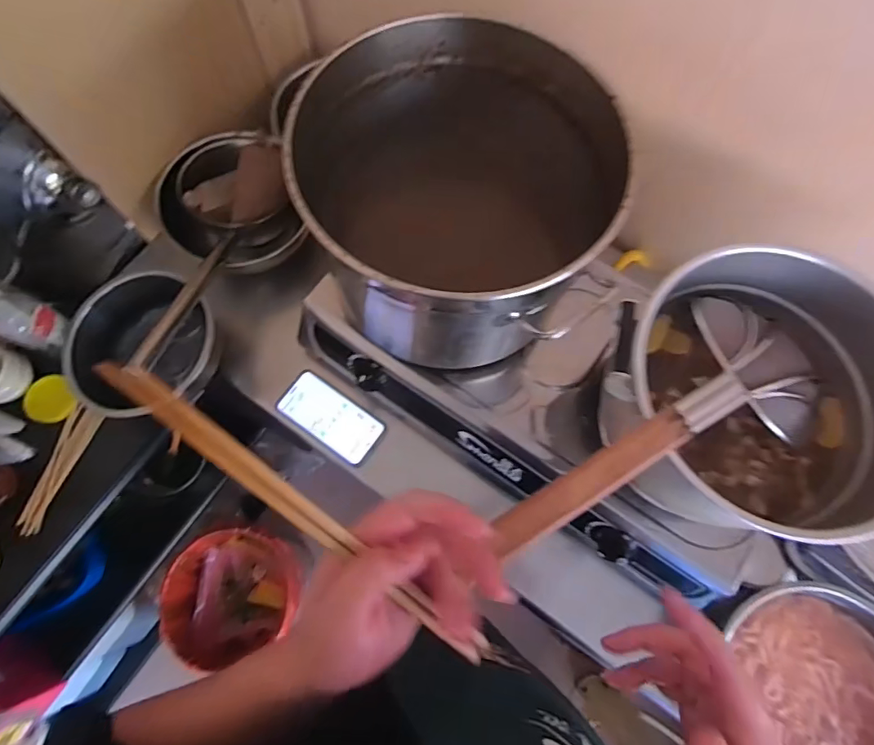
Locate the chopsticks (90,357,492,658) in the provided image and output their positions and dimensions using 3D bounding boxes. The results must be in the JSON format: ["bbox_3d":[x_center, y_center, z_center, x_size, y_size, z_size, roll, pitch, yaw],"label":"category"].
[{"bbox_3d":[-0.059,0.086,0.269,0.267,0.019,0.013,46,76,-18],"label":"chopsticks"}]

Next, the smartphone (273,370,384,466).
[{"bbox_3d":[-0.169,0.070,0.796,0.169,0.012,0.082,34,75,8],"label":"smartphone"}]

